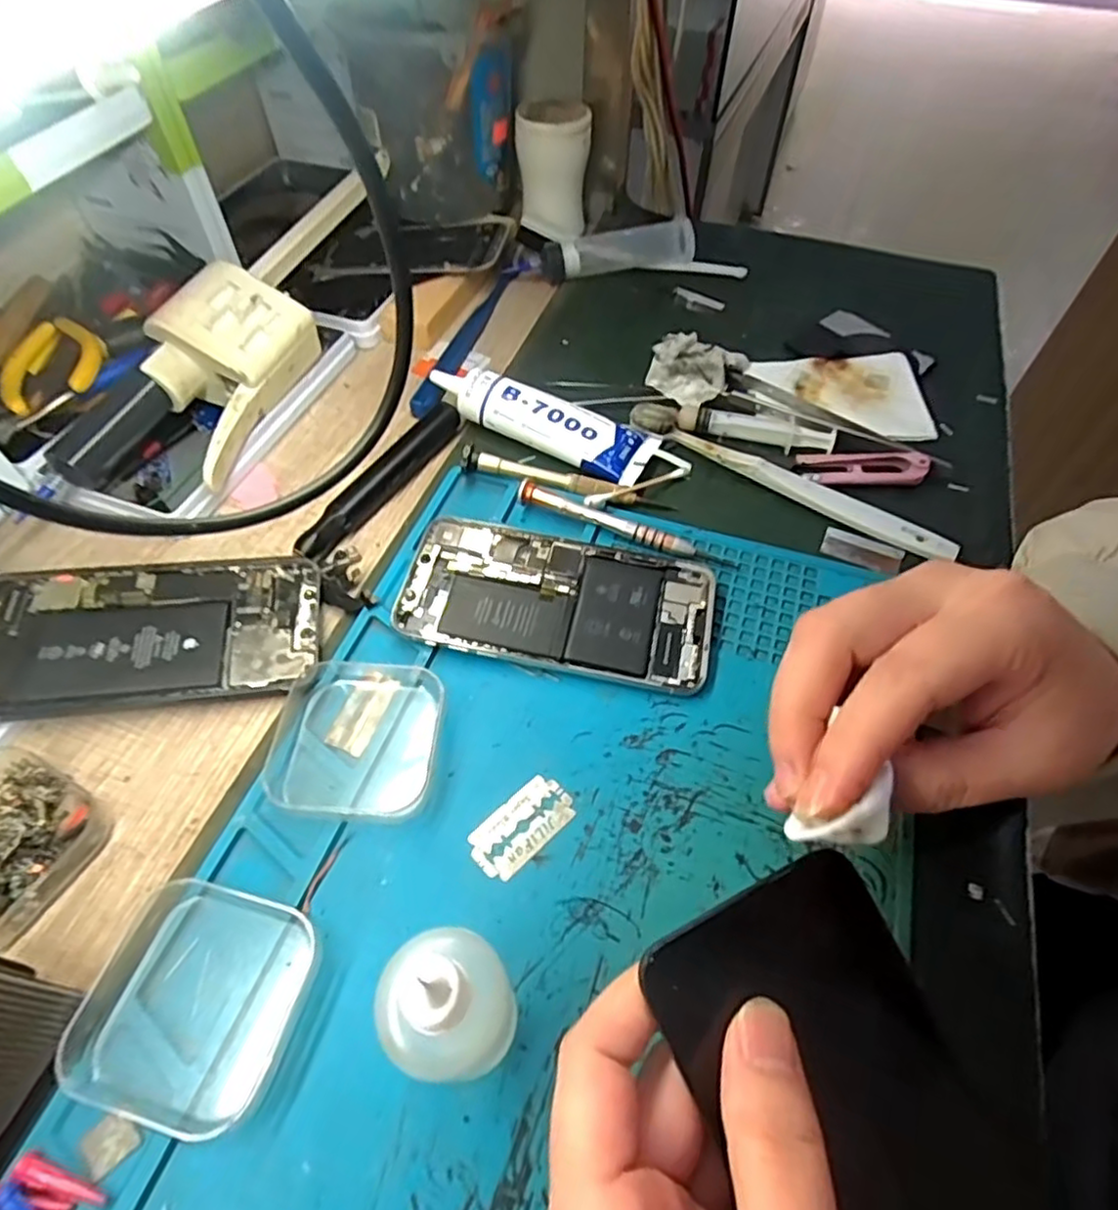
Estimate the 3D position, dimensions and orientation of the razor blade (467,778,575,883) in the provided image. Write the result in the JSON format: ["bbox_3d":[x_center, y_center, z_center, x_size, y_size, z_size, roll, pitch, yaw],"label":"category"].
[{"bbox_3d":[-0.014,0.084,0.256,0.042,0.004,0.022,-37,63,-24],"label":"razor blade"}]

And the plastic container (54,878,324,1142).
[{"bbox_3d":[-0.118,0.126,0.215,0.065,0.017,0.064,12,55,8],"label":"plastic container"}]

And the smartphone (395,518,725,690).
[{"bbox_3d":[0.000,-0.001,0.312,0.140,0.012,0.068,10,55,6],"label":"smartphone"}]

